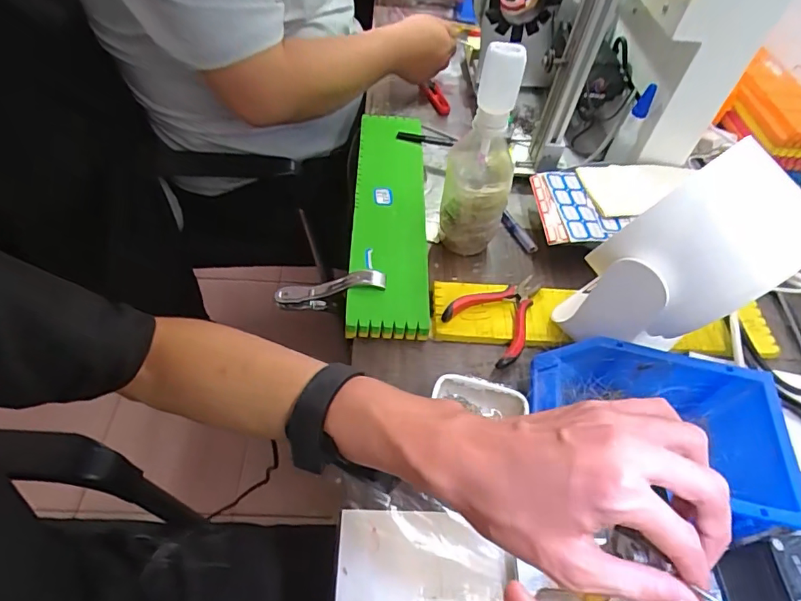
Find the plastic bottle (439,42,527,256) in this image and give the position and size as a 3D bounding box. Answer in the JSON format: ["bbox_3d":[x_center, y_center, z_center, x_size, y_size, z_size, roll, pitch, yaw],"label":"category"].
[{"bbox_3d":[0.083,-0.151,0.485,0.061,0.213,0.072,12,53,3],"label":"plastic bottle"}]

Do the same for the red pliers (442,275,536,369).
[{"bbox_3d":[0.104,0.011,0.488,0.079,0.021,0.101,40,59,22],"label":"red pliers"}]

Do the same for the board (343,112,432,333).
[{"bbox_3d":[-0.013,-0.116,0.572,0.081,0.025,0.347,3,53,-3],"label":"board"}]

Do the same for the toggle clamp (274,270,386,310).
[{"bbox_3d":[-0.070,-0.009,0.509,0.116,0.038,0.018,-13,50,19],"label":"toggle clamp"}]

